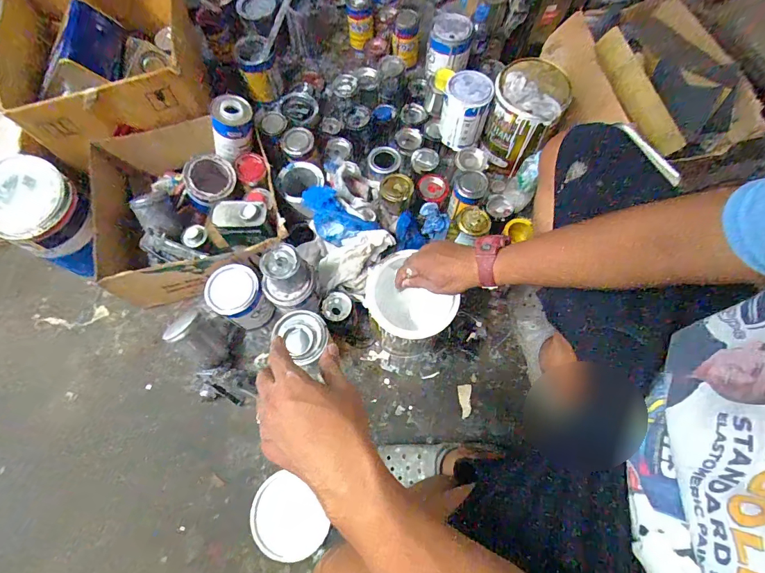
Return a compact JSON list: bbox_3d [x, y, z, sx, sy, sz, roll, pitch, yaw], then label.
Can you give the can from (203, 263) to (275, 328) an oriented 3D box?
[{"bbox_3d":[-0.300,0.029,0.836,0.104,0.136,0.098,0,69,1],"label":"can"}]

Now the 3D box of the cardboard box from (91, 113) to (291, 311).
[{"bbox_3d":[-0.417,-0.177,0.867,0.380,0.153,0.387,-13,69,-4],"label":"cardboard box"}]

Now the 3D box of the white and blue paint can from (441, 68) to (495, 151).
[{"bbox_3d":[0.192,-0.403,0.908,0.102,0.139,0.101,21,71,9],"label":"white and blue paint can"}]

